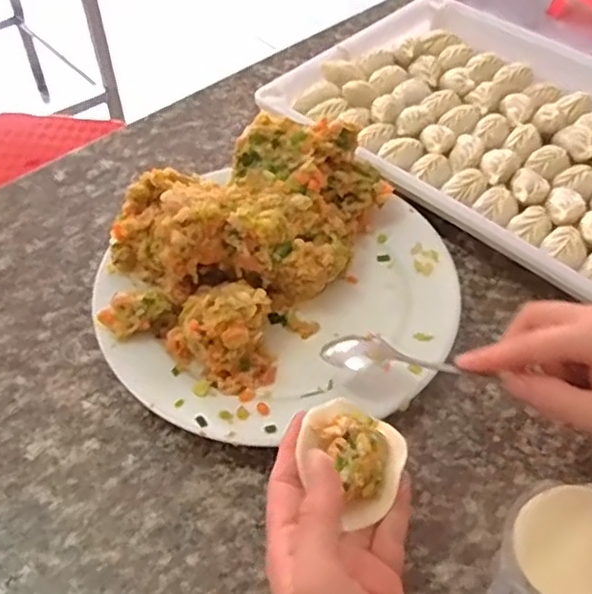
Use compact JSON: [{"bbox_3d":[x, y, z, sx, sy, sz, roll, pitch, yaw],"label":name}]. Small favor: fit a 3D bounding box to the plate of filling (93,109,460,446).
[{"bbox_3d":[-0.009,-0.020,0.449,0.223,0.083,0.230,0,50,0],"label":"plate of filling"}]

